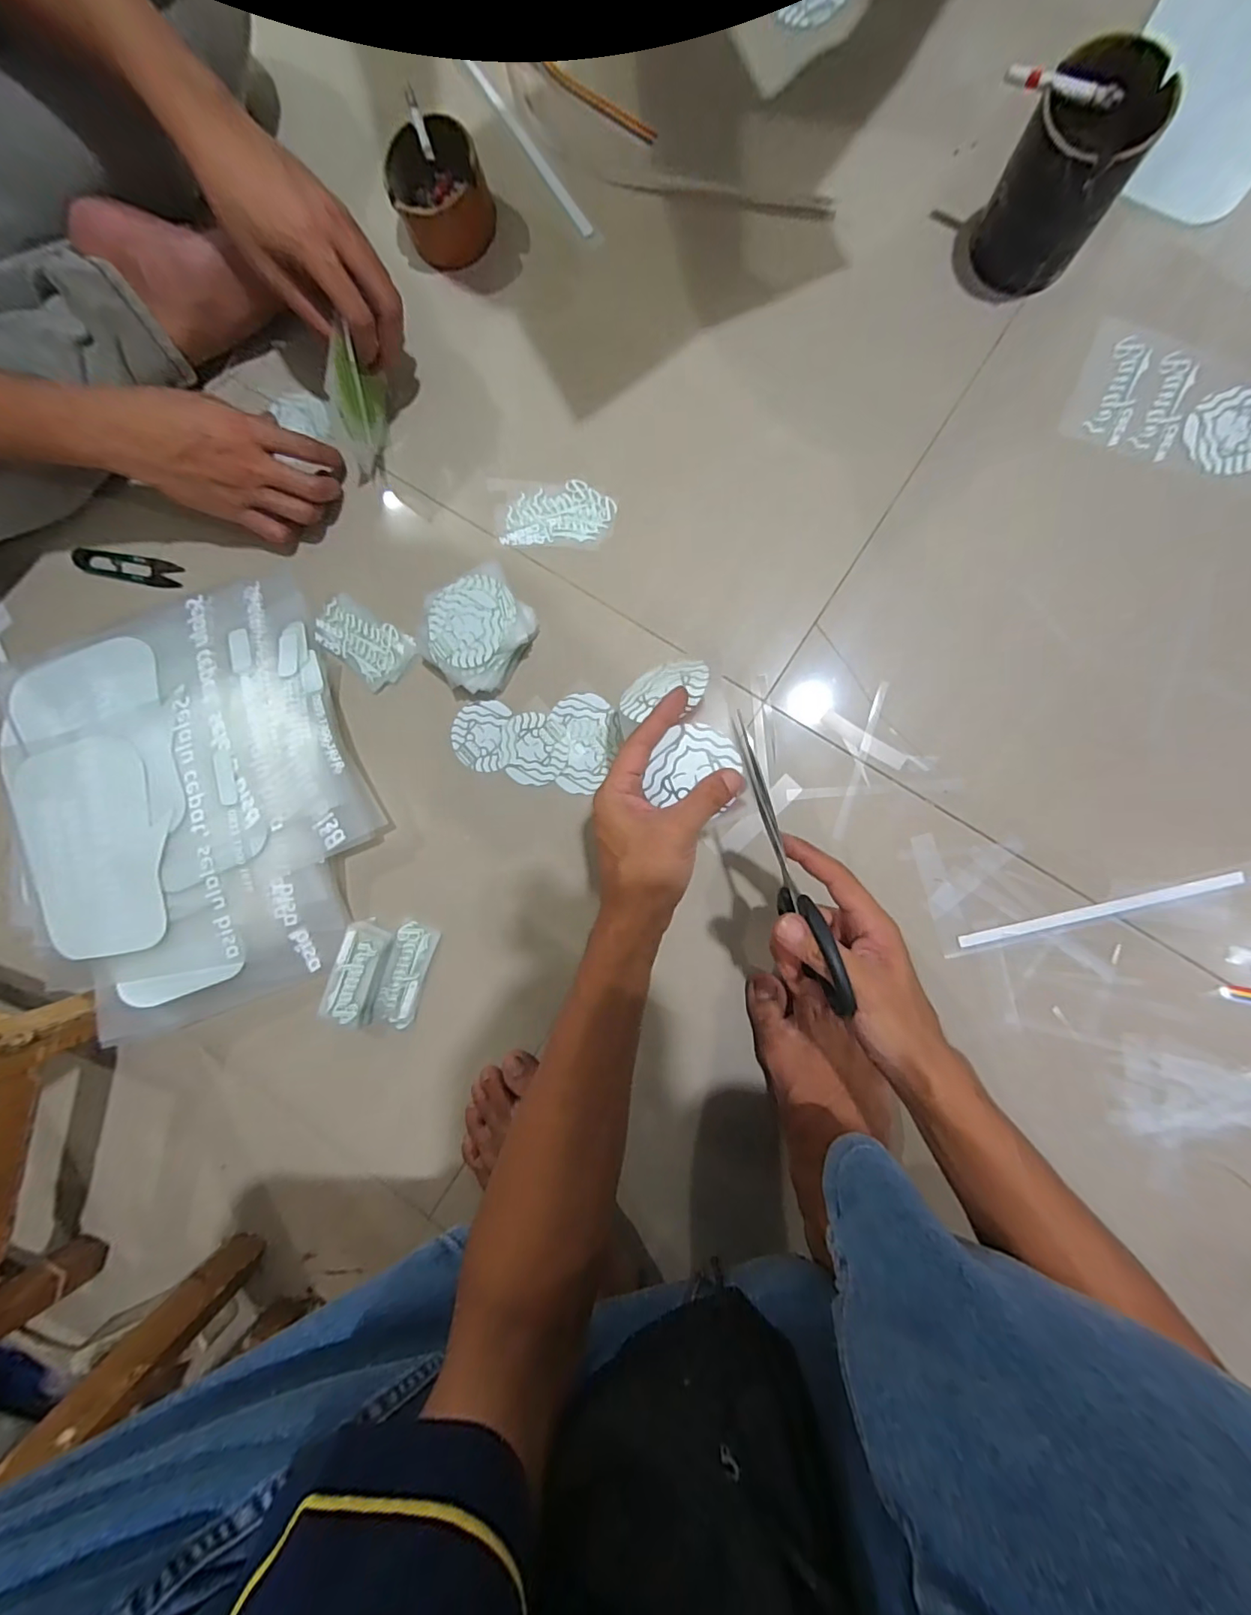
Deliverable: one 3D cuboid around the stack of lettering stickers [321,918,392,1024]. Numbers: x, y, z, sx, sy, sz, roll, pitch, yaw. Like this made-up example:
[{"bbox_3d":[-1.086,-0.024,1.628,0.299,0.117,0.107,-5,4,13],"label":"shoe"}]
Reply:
[{"bbox_3d":[-0.259,0.162,0.519,0.041,0.021,0.098,18,94,6],"label":"stack of lettering stickers"}]

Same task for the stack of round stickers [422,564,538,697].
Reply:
[{"bbox_3d":[-0.133,-0.160,0.491,0.091,0.039,0.099,45,96,4],"label":"stack of round stickers"}]

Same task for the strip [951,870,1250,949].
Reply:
[{"bbox_3d":[0.393,0.086,0.448,0.214,0.004,0.014,-16,90,8],"label":"strip"}]

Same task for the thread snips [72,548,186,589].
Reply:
[{"bbox_3d":[-0.509,-0.245,0.549,0.118,0.004,0.029,13,93,7],"label":"thread snips"}]

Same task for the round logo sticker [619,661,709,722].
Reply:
[{"bbox_3d":[0.028,-0.087,0.394,0.066,0.005,0.052,-7,50,26],"label":"round logo sticker"}]

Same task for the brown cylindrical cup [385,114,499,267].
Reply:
[{"bbox_3d":[-0.164,-0.546,0.478,0.083,0.045,0.101,-29,88,7],"label":"brown cylindrical cup"}]

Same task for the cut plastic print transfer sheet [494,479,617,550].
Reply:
[{"bbox_3d":[-0.067,-0.271,0.499,0.112,0.004,0.057,4,92,7],"label":"cut plastic print transfer sheet"}]

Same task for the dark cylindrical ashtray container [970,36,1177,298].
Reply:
[{"bbox_3d":[0.322,-0.460,0.394,0.077,0.095,0.086,32,95,5],"label":"dark cylindrical ashtray container"}]

